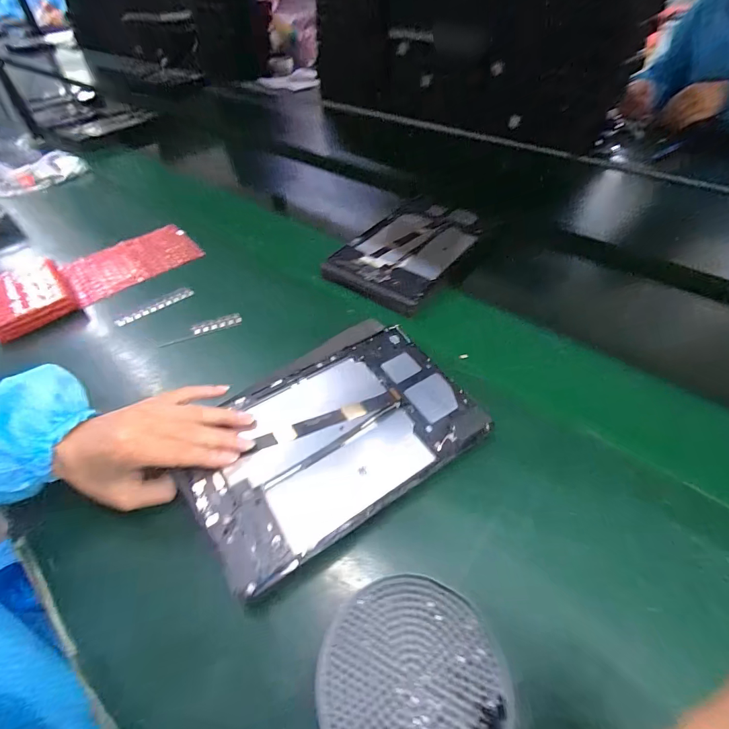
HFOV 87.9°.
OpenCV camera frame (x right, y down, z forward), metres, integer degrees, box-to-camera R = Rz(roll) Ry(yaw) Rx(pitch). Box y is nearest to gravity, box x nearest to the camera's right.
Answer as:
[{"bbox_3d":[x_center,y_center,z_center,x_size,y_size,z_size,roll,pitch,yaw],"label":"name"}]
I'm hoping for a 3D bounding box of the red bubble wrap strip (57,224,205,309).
[{"bbox_3d":[-0.347,-0.154,0.567,0.176,0.015,0.117,-34,55,-25],"label":"red bubble wrap strip"}]

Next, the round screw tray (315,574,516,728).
[{"bbox_3d":[0.030,0.200,0.239,0.116,0.007,0.112,-1,48,2],"label":"round screw tray"}]

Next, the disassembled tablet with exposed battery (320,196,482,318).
[{"bbox_3d":[0.069,-0.167,0.549,0.150,0.028,0.240,28,55,25],"label":"disassembled tablet with exposed battery"}]

